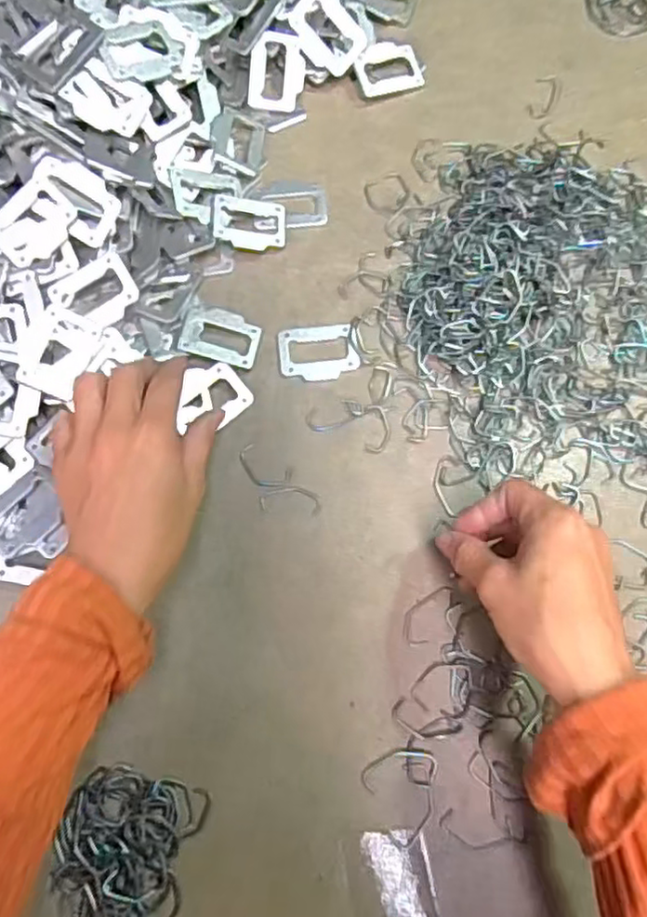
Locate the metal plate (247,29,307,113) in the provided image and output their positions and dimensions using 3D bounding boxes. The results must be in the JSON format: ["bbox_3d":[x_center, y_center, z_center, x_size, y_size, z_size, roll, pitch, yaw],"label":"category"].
[{"bbox_3d":[-0.033,-0.280,0.475,0.039,0.005,0.052,7,102,-3],"label":"metal plate"}]

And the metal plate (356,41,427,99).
[{"bbox_3d":[0.048,-0.288,0.484,0.048,0.005,0.040,-18,90,-12],"label":"metal plate"}]

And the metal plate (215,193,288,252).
[{"bbox_3d":[-0.050,-0.162,0.450,0.049,0.005,0.039,4,72,-15],"label":"metal plate"}]

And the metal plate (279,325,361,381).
[{"bbox_3d":[-0.003,-0.071,0.435,0.052,0.004,0.039,-1,73,-2],"label":"metal plate"}]

